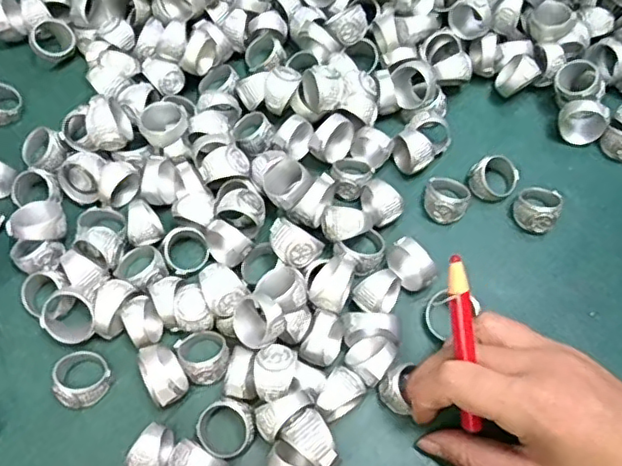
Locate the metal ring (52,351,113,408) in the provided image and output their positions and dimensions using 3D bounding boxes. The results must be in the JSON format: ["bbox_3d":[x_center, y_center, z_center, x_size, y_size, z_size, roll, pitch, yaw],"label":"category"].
[{"bbox_3d":[-0.111,0.071,0.289,0.026,0.012,0.027,-23,67,-40],"label":"metal ring"}]

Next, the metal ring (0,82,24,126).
[{"bbox_3d":[-0.187,-0.078,0.360,0.022,0.019,0.019,-30,68,-14],"label":"metal ring"}]

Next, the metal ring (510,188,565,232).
[{"bbox_3d":[0.124,-0.016,0.327,0.024,0.016,0.027,27,67,12],"label":"metal ring"}]

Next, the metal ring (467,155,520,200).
[{"bbox_3d":[0.103,-0.032,0.335,0.026,0.015,0.024,0,64,0],"label":"metal ring"}]

